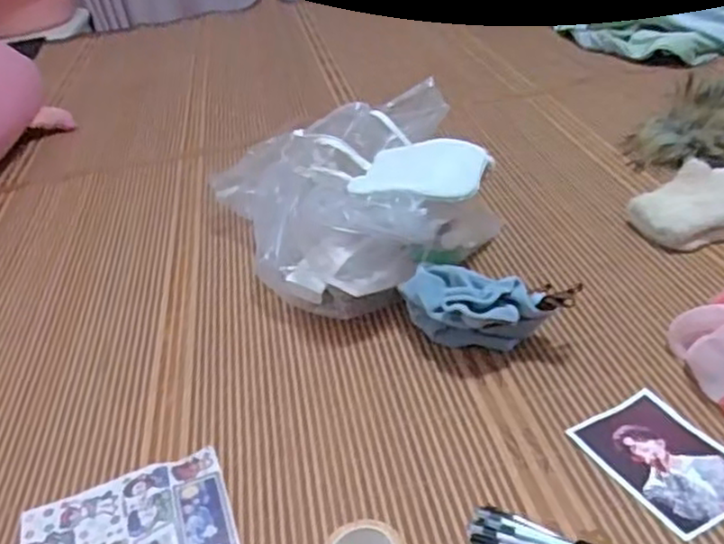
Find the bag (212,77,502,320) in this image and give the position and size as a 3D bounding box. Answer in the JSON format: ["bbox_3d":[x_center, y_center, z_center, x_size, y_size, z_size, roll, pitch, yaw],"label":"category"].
[{"bbox_3d":[-0.002,-0.091,0.736,0.257,0.109,0.312,-19,33,-15],"label":"bag"}]

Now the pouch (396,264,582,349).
[{"bbox_3d":[0.095,0.035,0.576,0.140,0.058,0.058,7,36,24],"label":"pouch"}]

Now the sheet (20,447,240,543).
[{"bbox_3d":[-0.155,0.171,0.471,0.135,0.007,0.098,-18,33,-13],"label":"sheet"}]

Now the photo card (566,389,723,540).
[{"bbox_3d":[0.198,0.120,0.466,0.074,0.005,0.105,-21,34,-18],"label":"photo card"}]

